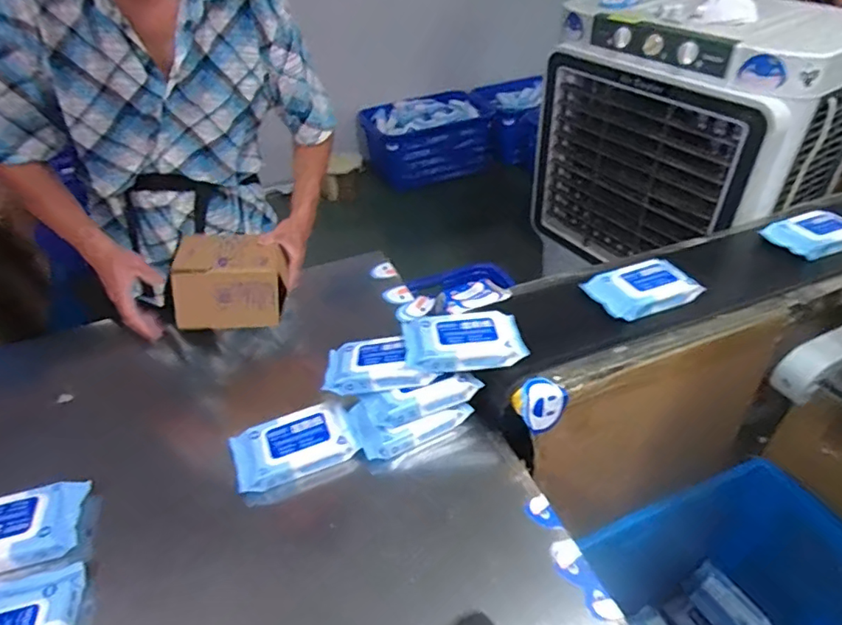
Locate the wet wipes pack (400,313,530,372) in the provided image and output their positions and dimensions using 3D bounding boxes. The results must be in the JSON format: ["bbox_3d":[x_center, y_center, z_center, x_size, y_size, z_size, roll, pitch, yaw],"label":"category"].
[{"bbox_3d":[0.069,0.046,0.847,0.186,0.052,0.107,-8,40,-6],"label":"wet wipes pack"}]

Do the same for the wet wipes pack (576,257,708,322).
[{"bbox_3d":[0.386,-0.044,0.933,0.168,0.039,0.109,-15,41,-15],"label":"wet wipes pack"}]

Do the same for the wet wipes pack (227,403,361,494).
[{"bbox_3d":[-0.196,0.202,0.824,0.186,0.043,0.112,-18,42,-18],"label":"wet wipes pack"}]

